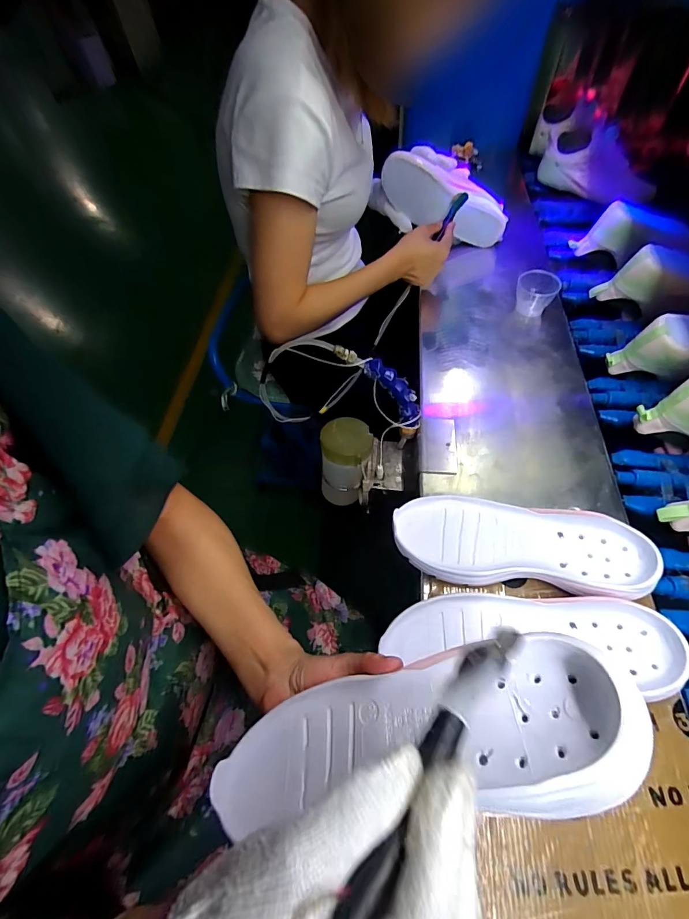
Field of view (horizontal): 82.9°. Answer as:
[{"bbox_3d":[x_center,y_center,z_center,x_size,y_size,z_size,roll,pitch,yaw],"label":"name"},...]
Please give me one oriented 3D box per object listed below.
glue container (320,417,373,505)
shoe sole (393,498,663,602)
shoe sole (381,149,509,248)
[{"bbox_3d":[0.003,0.002,0.573,0.070,0.125,0.081,3,58,6],"label":"glue container"},{"bbox_3d":[0.181,0.090,0.419,0.255,0.043,0.099,5,58,7],"label":"shoe sole"},{"bbox_3d":[0.184,-0.473,0.726,0.248,0.083,0.034,21,57,-12],"label":"shoe sole"}]

